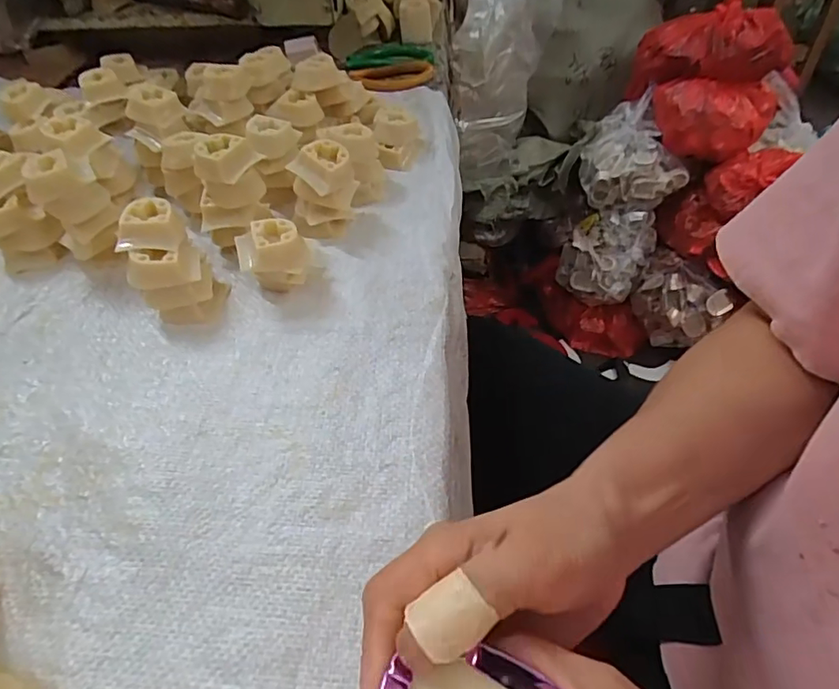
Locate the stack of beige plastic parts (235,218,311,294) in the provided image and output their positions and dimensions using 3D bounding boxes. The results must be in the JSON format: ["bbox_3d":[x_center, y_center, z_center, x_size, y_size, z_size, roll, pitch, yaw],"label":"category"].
[{"bbox_3d":[-0.098,-0.057,0.377,0.043,0.048,0.032,-15,50,-9],"label":"stack of beige plastic parts"}]

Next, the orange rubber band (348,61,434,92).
[{"bbox_3d":[-0.028,-0.298,0.604,0.088,0.006,0.060,-12,50,-9],"label":"orange rubber band"}]

